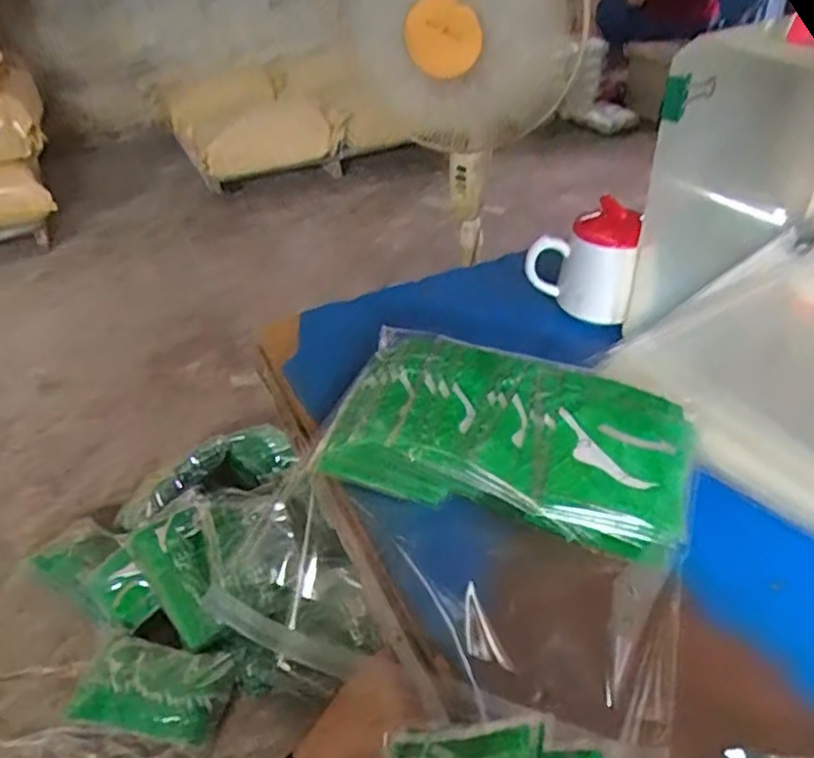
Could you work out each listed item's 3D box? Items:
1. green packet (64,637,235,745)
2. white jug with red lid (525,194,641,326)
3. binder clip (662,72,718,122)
[{"bbox_3d":[-0.430,0.518,1.171,0.269,0.071,0.141,7,39,15],"label":"green packet"},{"bbox_3d":[0.171,-0.115,0.684,0.107,0.094,0.079,7,39,14],"label":"white jug with red lid"},{"bbox_3d":[0.217,-0.220,0.538,0.056,0.032,0.012,-29,44,-28],"label":"binder clip"}]

